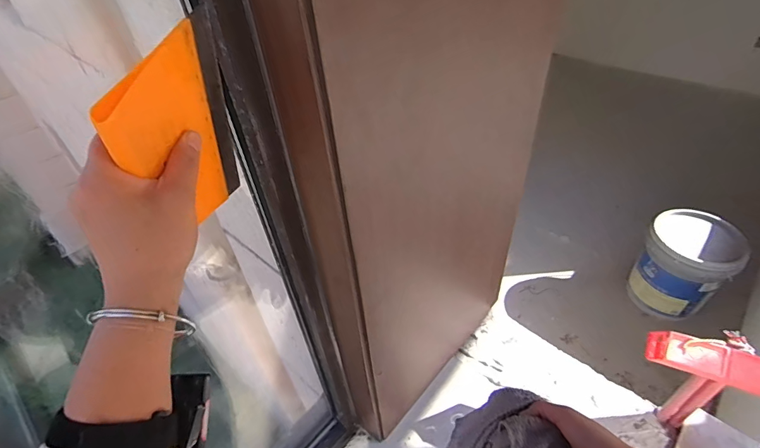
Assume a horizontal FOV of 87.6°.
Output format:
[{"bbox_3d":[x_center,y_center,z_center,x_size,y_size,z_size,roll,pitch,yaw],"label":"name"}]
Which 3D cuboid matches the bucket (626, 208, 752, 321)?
[{"bbox_3d":[1.192,0.163,1.568,0.279,0.354,0.284,-3,42,2],"label":"bucket"}]

